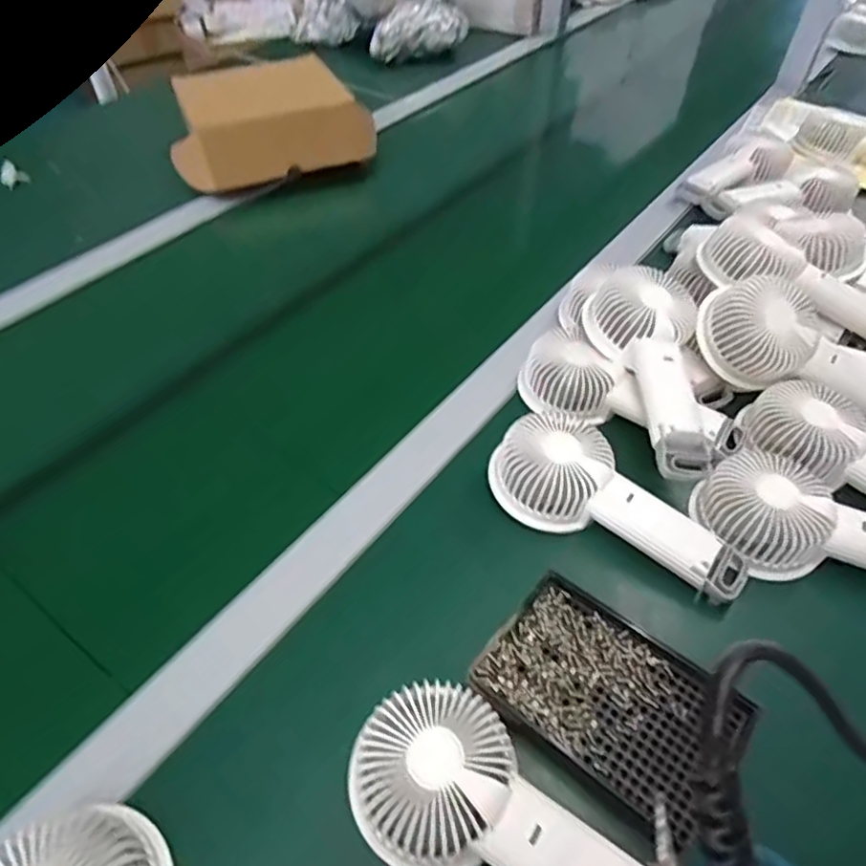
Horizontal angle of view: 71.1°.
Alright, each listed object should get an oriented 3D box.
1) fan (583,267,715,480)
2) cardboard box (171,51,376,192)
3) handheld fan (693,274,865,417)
[{"bbox_3d":[0.180,-0.048,0.474,0.083,0.037,0.176,-6,64,-4],"label":"fan"},{"bbox_3d":[-0.206,-0.399,0.771,0.250,0.086,0.140,-15,51,-12],"label":"cardboard box"},{"bbox_3d":[0.307,-0.063,0.501,0.182,0.067,0.083,23,49,-12],"label":"handheld fan"}]

